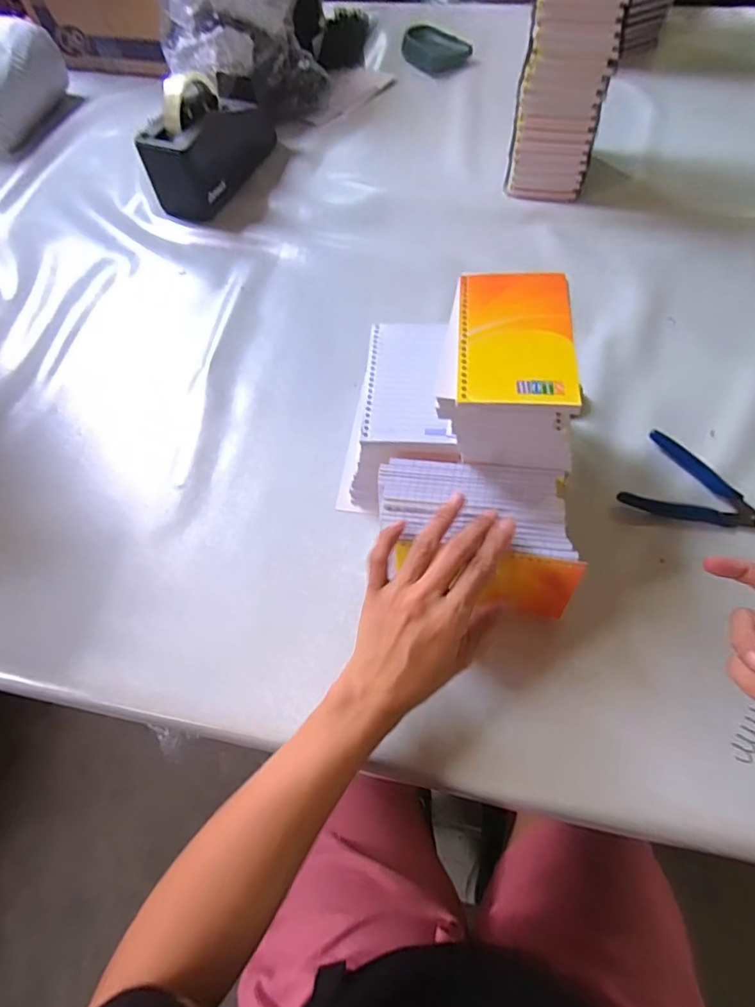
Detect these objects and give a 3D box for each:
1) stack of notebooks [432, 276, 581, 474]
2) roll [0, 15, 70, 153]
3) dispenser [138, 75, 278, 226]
[{"bbox_3d":[0.097,-0.105,0.388,0.096,0.068,0.140,4,64,5],"label":"stack of notebooks"},{"bbox_3d":[-0.575,-0.639,0.779,0.116,0.094,0.187,15,66,10],"label":"roll"},{"bbox_3d":[-0.222,-0.487,0.668,0.079,0.114,0.200,19,67,12],"label":"dispenser"}]

